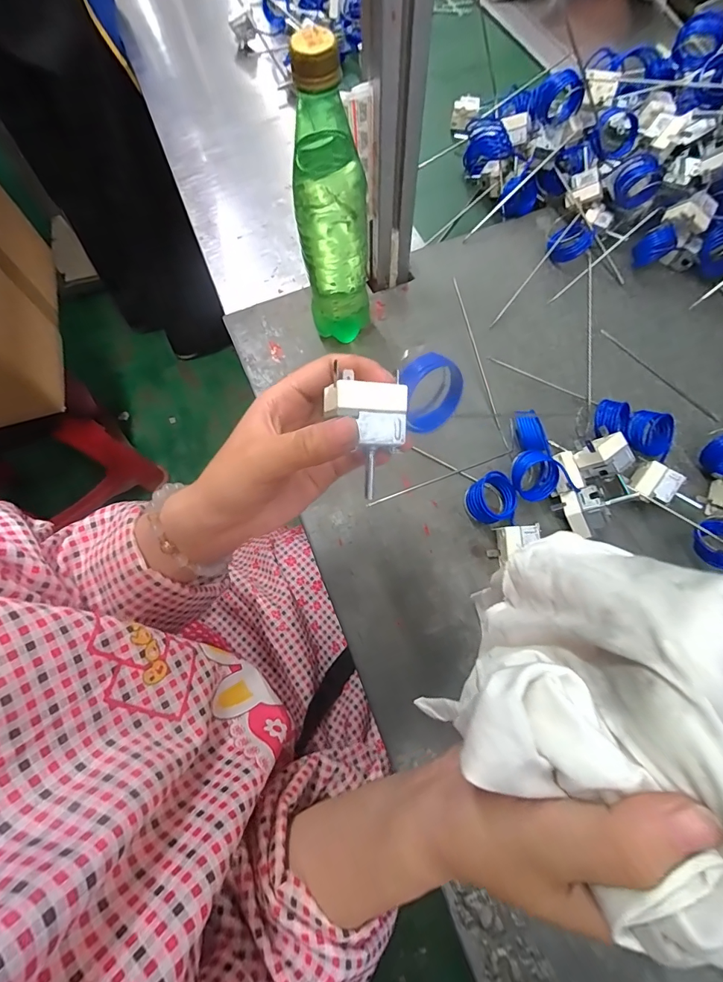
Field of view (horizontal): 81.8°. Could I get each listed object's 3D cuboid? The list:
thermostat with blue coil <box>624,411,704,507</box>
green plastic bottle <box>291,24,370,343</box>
[{"bbox_3d":[0.270,-0.028,0.391,0.049,0.037,0.091,-2,70,1],"label":"thermostat with blue coil"},{"bbox_3d":[-0.025,-0.224,0.363,0.055,0.250,0.055,-7,70,-1],"label":"green plastic bottle"}]

